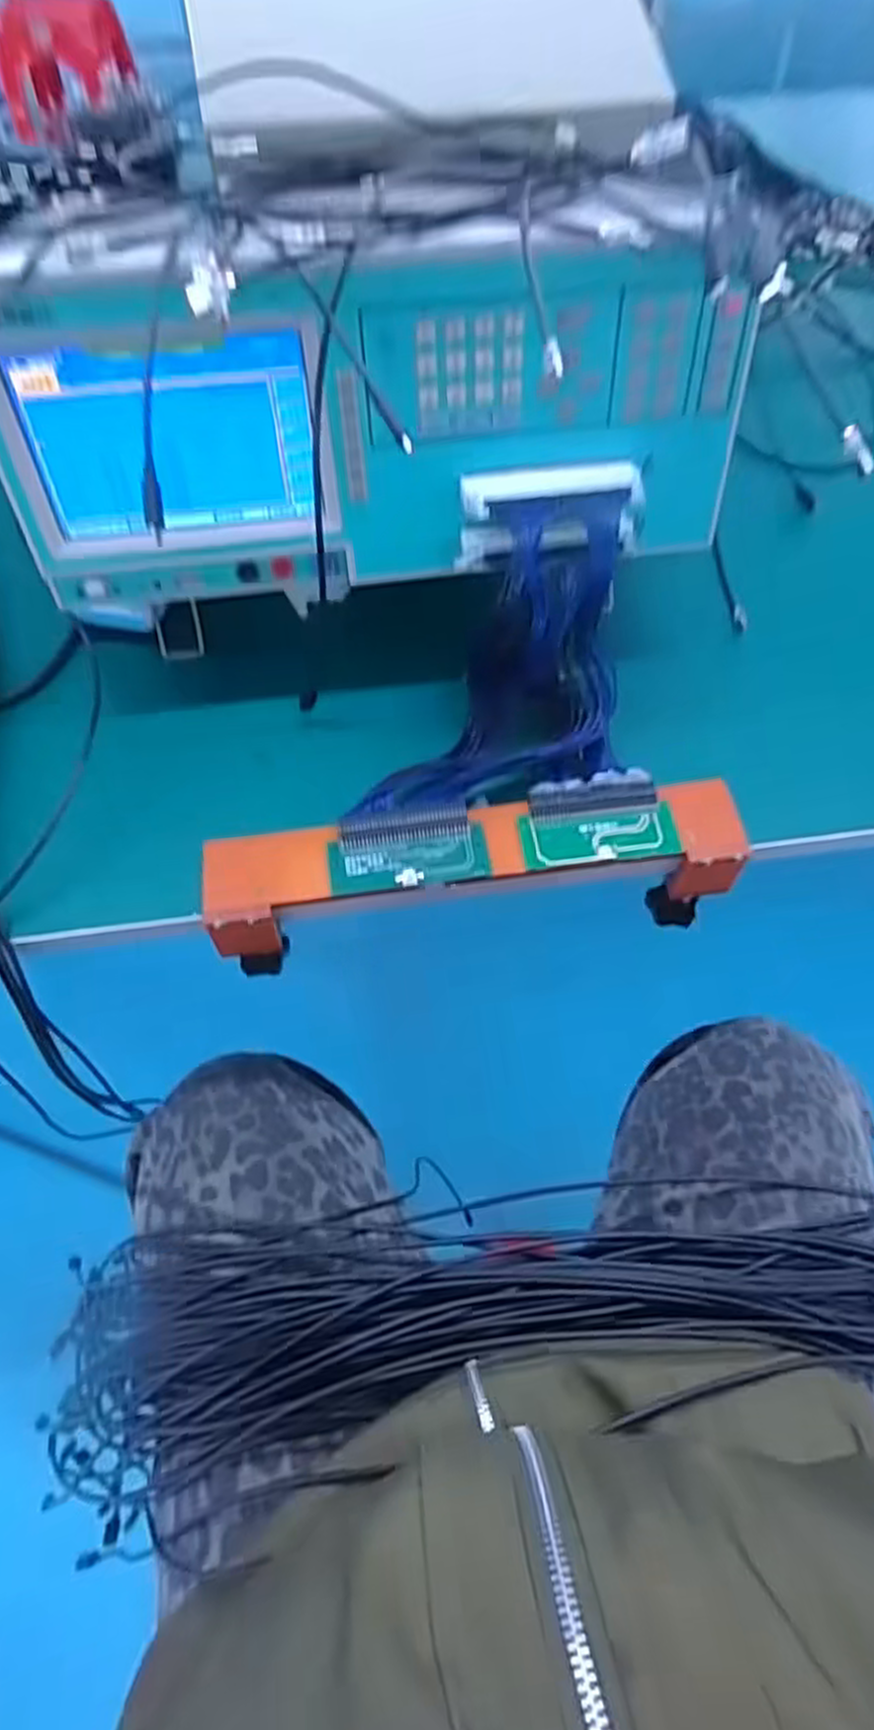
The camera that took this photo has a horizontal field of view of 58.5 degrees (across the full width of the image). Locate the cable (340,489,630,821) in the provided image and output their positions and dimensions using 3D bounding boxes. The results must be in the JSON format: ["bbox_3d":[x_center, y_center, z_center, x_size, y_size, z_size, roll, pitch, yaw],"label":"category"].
[{"bbox_3d":[0.031,-0.121,0.475,0.184,0.137,0.109,-9,61,-5],"label":"cable"}]

